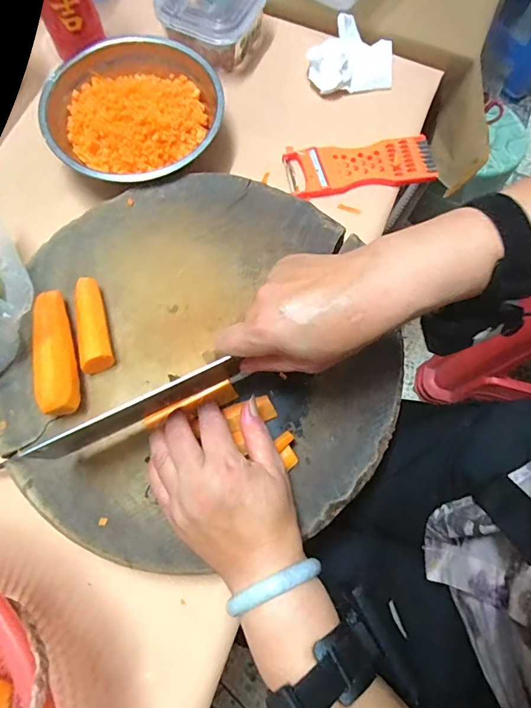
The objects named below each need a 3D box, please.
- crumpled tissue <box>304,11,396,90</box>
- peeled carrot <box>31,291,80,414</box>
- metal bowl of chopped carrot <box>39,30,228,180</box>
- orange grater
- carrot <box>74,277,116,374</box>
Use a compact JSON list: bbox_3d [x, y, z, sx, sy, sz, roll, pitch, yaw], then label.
[{"bbox_3d":[0.104,-0.362,0.515,0.111,0.037,0.082,-9,73,-4],"label":"crumpled tissue"},{"bbox_3d":[-0.176,-0.003,0.361,0.028,0.035,0.110,-13,76,-5],"label":"peeled carrot"},{"bbox_3d":[-0.140,-0.253,0.464,0.179,0.059,0.167,0,75,-2],"label":"metal bowl of chopped carrot"},{"bbox_3d":[0.109,-0.214,0.489,0.169,0.024,0.058,-10,73,-4],"label":"orange grater"},{"bbox_3d":[-0.150,-0.027,0.374,0.027,0.024,0.083,-11,76,-5],"label":"carrot"}]

